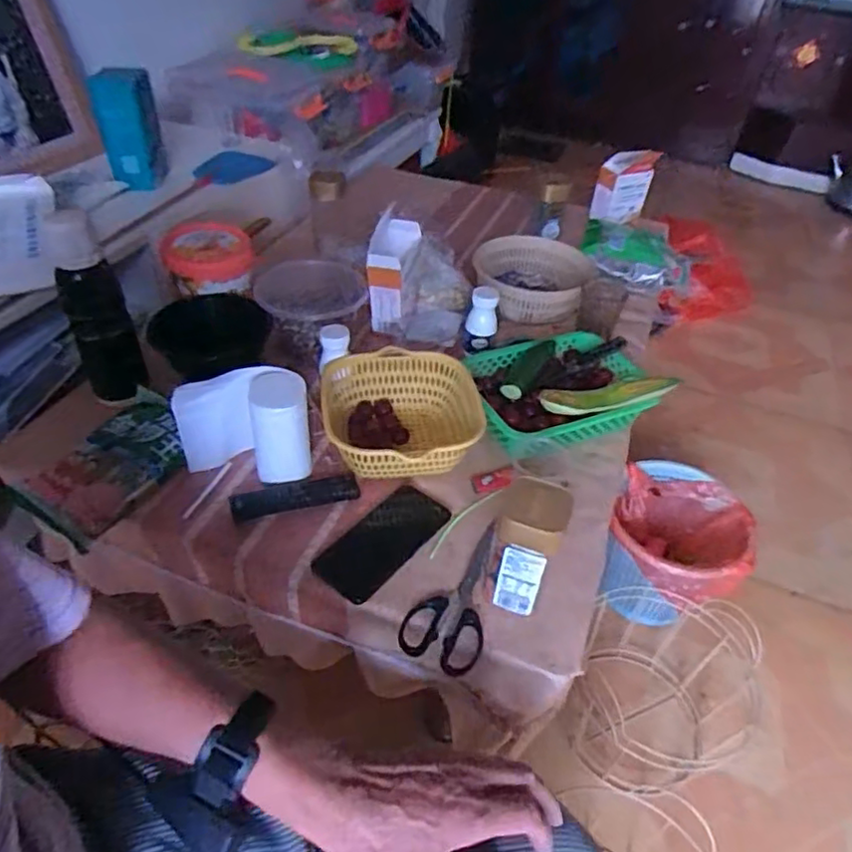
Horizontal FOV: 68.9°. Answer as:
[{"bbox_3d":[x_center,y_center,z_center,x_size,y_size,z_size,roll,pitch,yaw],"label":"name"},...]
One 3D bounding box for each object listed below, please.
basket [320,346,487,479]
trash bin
[{"bbox_3d":[-0.027,-0.004,0.820,0.198,0.089,0.202,-7,43,-11],"label":"basket"},{"bbox_3d":[0.424,0.233,1.102,0.230,0.192,0.284,17,44,15],"label":"trash bin"}]

